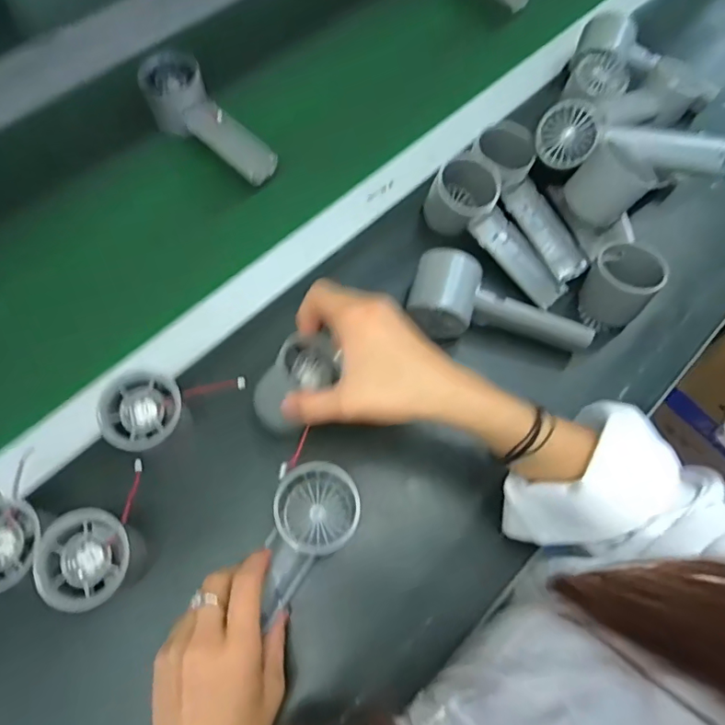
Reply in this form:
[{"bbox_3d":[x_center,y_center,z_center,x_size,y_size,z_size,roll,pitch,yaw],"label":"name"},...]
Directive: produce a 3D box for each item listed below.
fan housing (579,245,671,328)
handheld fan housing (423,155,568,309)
[{"bbox_3d":[0.231,-0.070,0.465,0.054,0.062,0.058,1,68,-2],"label":"fan housing"},{"bbox_3d":[0.124,-0.115,0.485,0.058,0.050,0.159,-39,88,-16],"label":"handheld fan housing"}]

